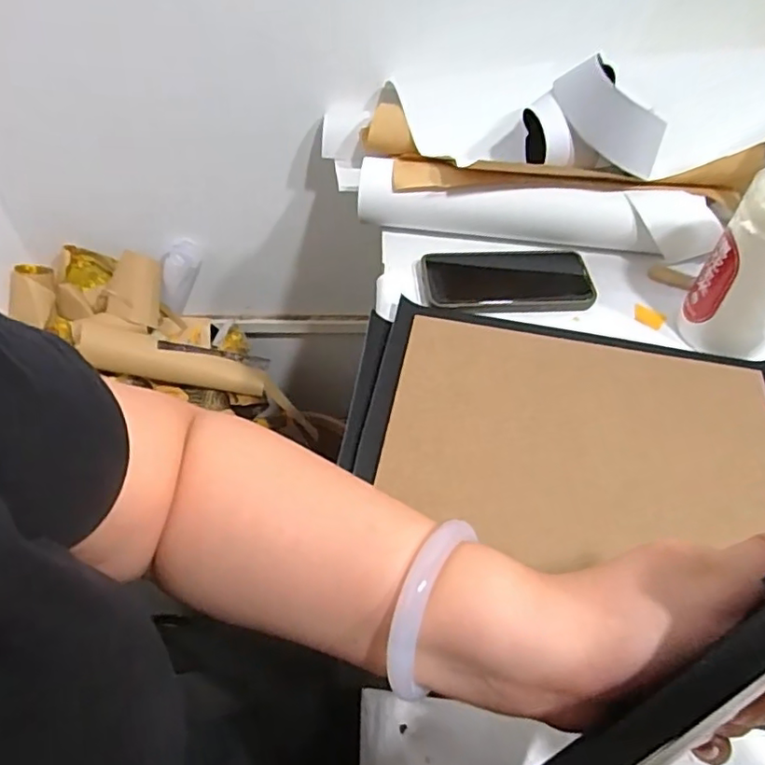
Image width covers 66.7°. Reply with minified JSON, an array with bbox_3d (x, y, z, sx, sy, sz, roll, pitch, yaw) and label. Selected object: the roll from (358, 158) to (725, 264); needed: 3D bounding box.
[{"bbox_3d":[0.149,-0.171,0.588,0.346,0.057,0.044,8,53,6],"label":"roll"}]

